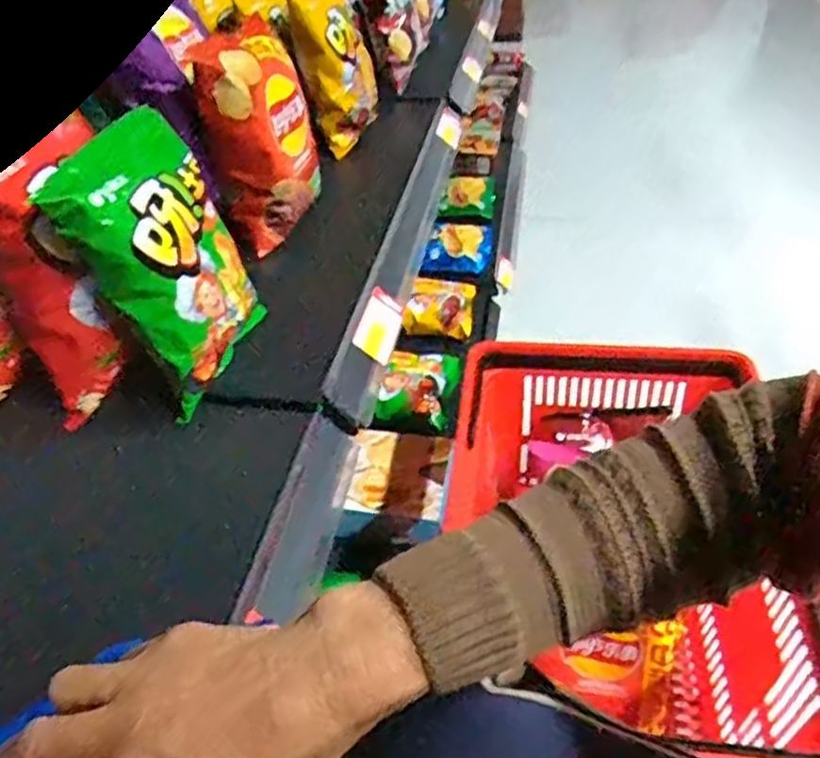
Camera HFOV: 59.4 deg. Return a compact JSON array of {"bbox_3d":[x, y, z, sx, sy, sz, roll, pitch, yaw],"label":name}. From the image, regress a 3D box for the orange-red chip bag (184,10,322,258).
[{"bbox_3d":[-0.145,-0.249,0.734,0.072,0.188,0.126,10,41,16],"label":"orange-red chip bag"}]

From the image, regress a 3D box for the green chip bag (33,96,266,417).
[{"bbox_3d":[-0.179,-0.091,0.544,0.066,0.198,0.148,3,46,30],"label":"green chip bag"}]

